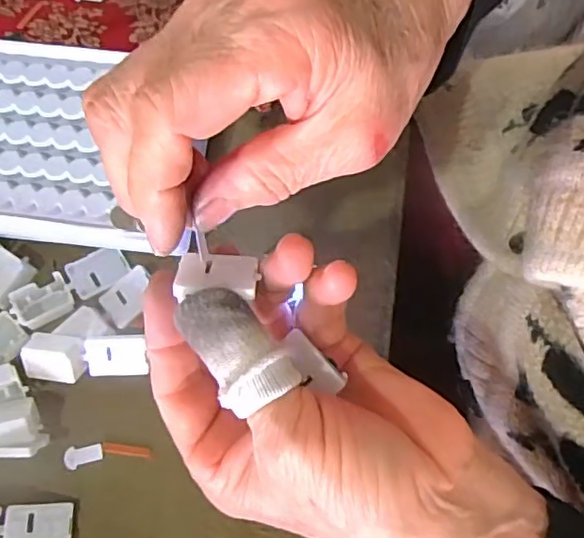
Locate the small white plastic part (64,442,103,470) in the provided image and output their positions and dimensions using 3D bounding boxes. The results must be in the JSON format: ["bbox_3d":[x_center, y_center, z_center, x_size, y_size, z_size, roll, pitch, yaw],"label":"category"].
[{"bbox_3d":[-0.095,0.084,0.266,0.017,0.004,0.009,-12,76,-2],"label":"small white plastic part"}]

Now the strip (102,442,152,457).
[{"bbox_3d":[-0.075,0.082,0.267,0.022,0.004,0.005,6,72,3],"label":"strip"}]

